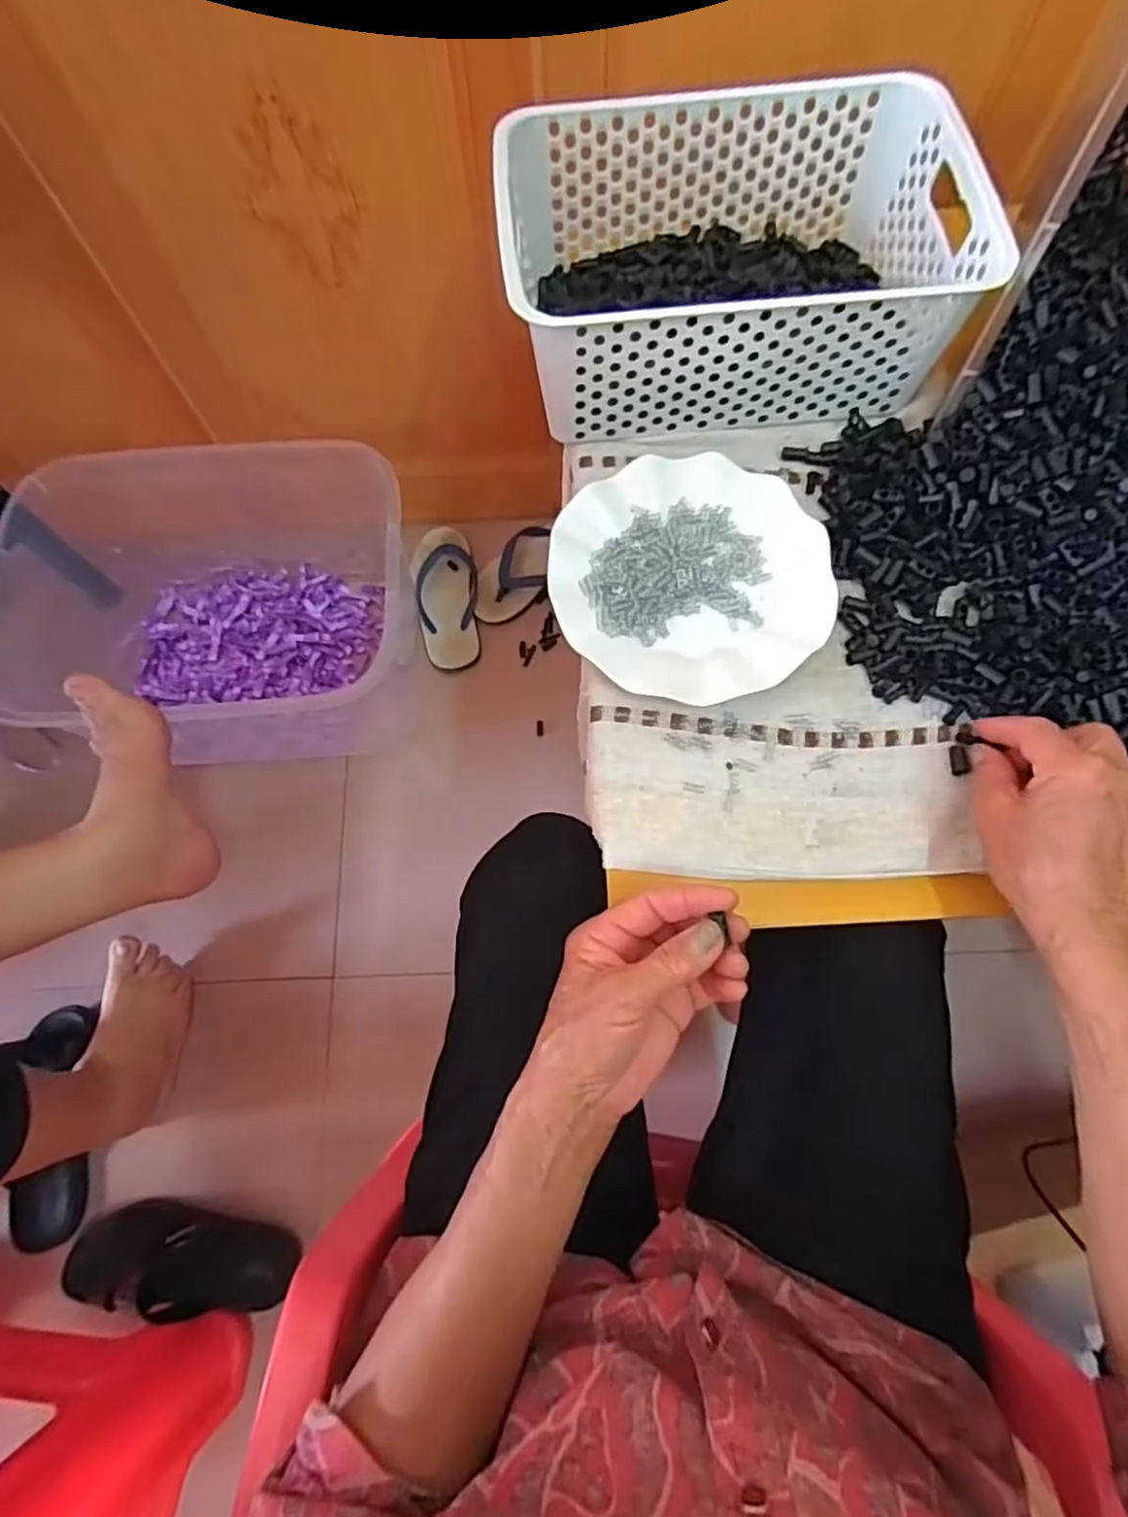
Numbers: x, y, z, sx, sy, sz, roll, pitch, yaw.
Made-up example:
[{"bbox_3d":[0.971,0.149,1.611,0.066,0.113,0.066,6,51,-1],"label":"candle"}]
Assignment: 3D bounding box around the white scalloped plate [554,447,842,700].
[{"bbox_3d":[0.085,-0.123,0.461,0.179,0.022,0.175,0,72,1],"label":"white scalloped plate"}]

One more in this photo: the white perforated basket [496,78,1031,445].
[{"bbox_3d":[0.113,-0.349,0.481,0.305,0.097,0.198,-5,72,-1],"label":"white perforated basket"}]

